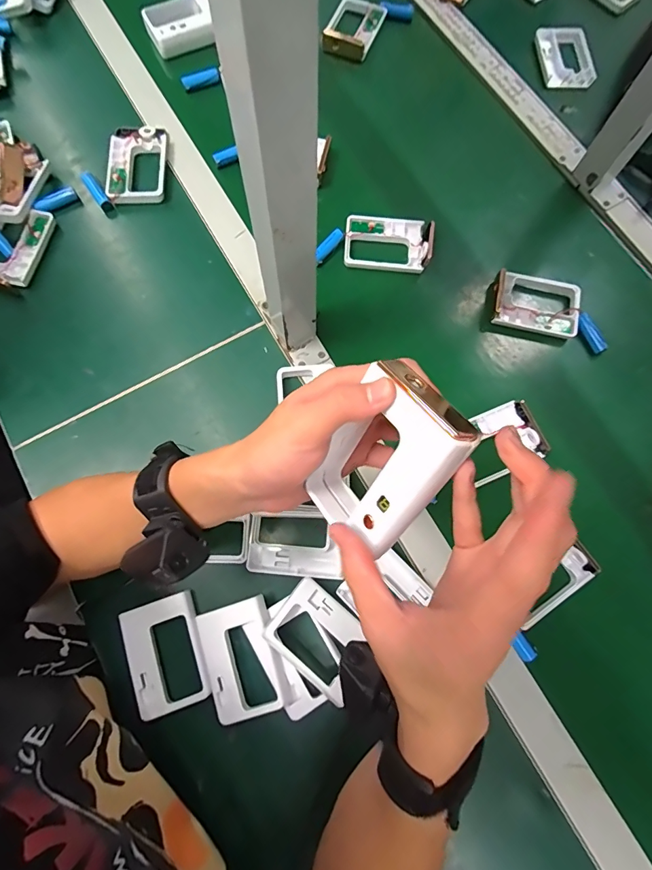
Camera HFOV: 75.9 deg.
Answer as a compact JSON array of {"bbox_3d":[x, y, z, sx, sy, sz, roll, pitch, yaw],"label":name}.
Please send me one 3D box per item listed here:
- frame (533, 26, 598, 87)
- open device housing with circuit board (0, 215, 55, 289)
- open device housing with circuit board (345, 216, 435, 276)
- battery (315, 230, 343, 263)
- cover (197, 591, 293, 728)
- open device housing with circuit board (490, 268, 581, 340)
[{"bbox_3d":[0.335,-0.533,0.588,0.076,0.010,0.102,-4,75,-2],"label":"frame"},{"bbox_3d":[-0.362,-0.215,0.482,0.060,0.017,0.096,16,75,3],"label":"open device housing with circuit board"},{"bbox_3d":[0.074,-0.230,0.500,0.102,0.021,0.068,4,75,0],"label":"open device housing with circuit board"},{"bbox_3d":[0.003,-0.224,0.498,0.012,0.015,0.045,39,78,9],"label":"battery"},{"bbox_3d":[-0.075,0.200,0.372,0.066,0.010,0.094,-18,78,-1],"label":"cover"},{"bbox_3d":[0.242,-0.152,0.487,0.103,0.021,0.068,13,75,2],"label":"open device housing with circuit board"}]

